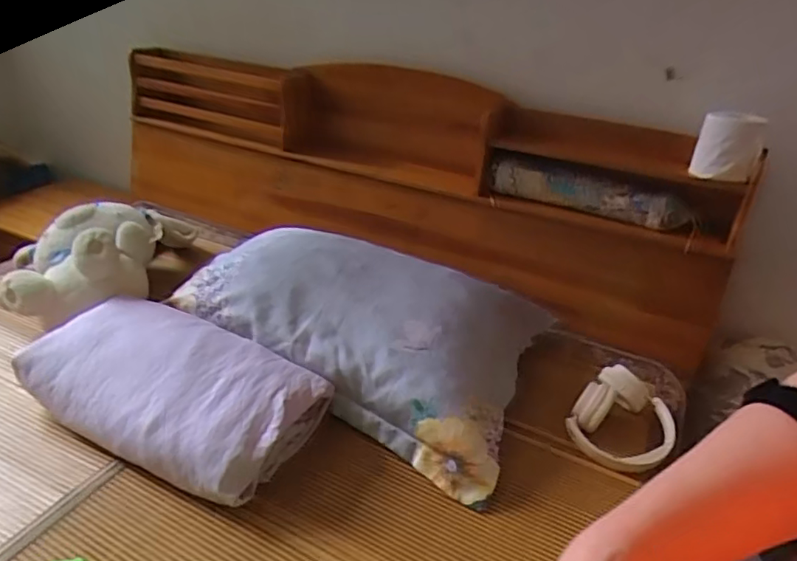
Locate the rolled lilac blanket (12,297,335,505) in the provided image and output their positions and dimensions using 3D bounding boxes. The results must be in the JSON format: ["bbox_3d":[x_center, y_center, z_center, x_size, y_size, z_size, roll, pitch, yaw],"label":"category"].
[{"bbox_3d":[-0.364,0.171,0.932,0.450,0.129,0.246,19,32,23],"label":"rolled lilac blanket"}]

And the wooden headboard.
[{"bbox_3d":[-0.030,-0.253,1.344,1.472,0.408,0.194,19,32,24],"label":"wooden headboard"}]

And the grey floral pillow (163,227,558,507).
[{"bbox_3d":[-0.075,0.063,1.103,0.592,0.178,0.391,19,32,23],"label":"grey floral pillow"}]

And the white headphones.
[{"bbox_3d":[0.381,0.241,0.973,0.154,0.087,0.165,25,35,32],"label":"white headphones"}]

